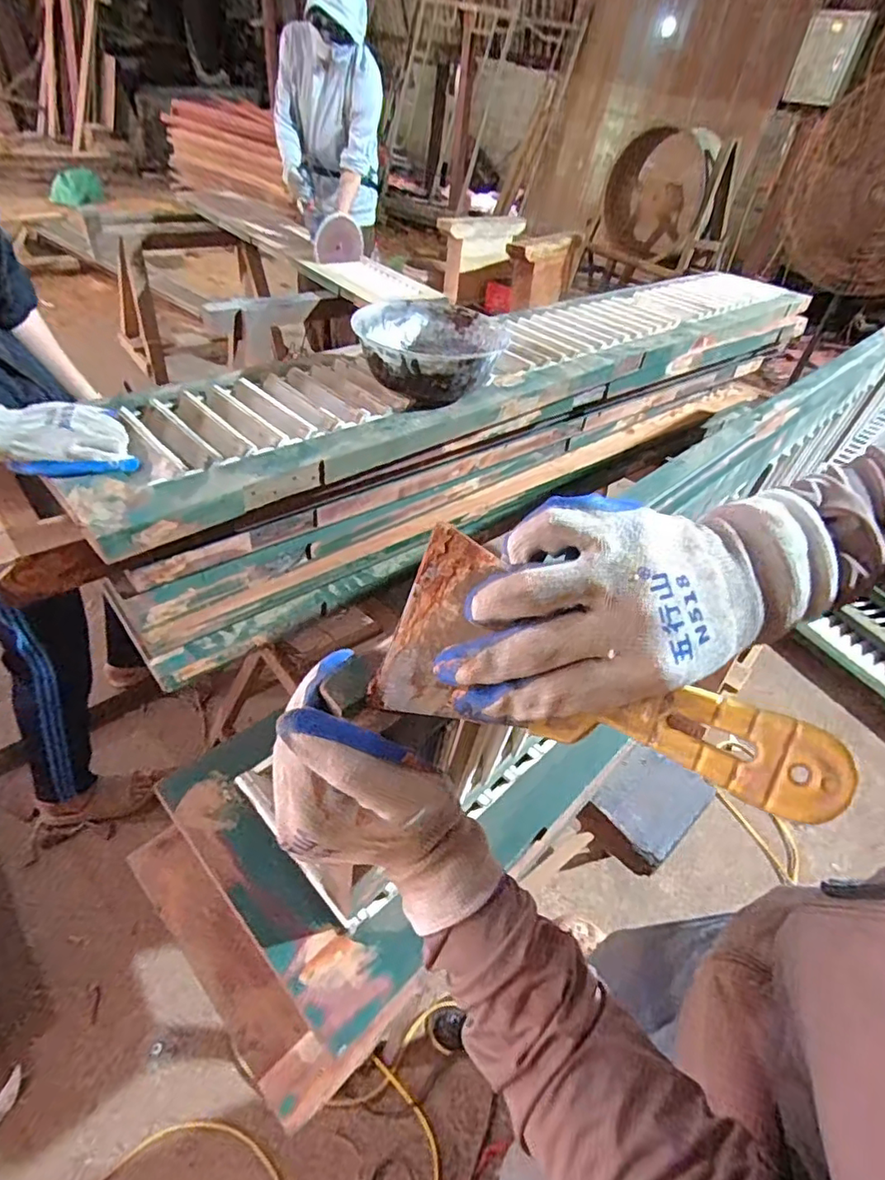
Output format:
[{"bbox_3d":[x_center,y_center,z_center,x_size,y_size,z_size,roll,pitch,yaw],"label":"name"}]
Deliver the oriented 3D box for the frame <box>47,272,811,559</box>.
[{"bbox_3d":[0.235,-0.481,1.080,1.692,0.033,0.274,-30,57,-36],"label":"frame"}]

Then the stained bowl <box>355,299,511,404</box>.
[{"bbox_3d":[-0.016,-0.330,0.812,0.195,0.094,0.195,4,44,-4],"label":"stained bowl"}]

